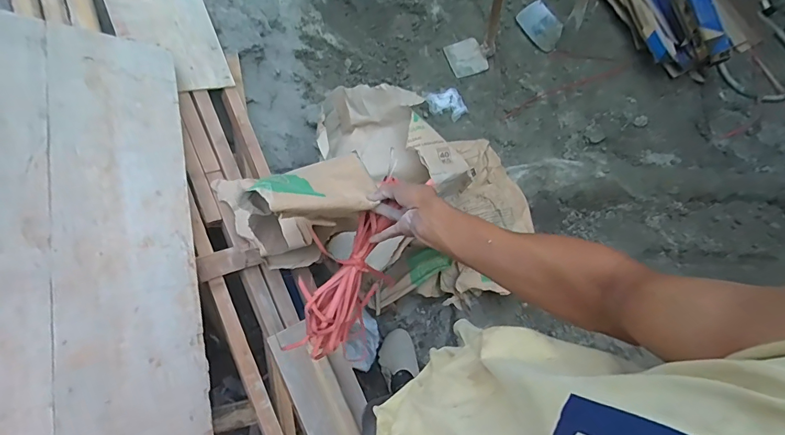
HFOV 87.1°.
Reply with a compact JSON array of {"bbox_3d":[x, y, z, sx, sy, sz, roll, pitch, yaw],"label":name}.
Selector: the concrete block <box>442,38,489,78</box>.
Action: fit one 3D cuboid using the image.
[{"bbox_3d":[0.324,-0.705,1.830,0.157,0.029,0.166,-17,74,-4],"label":"concrete block"}]

